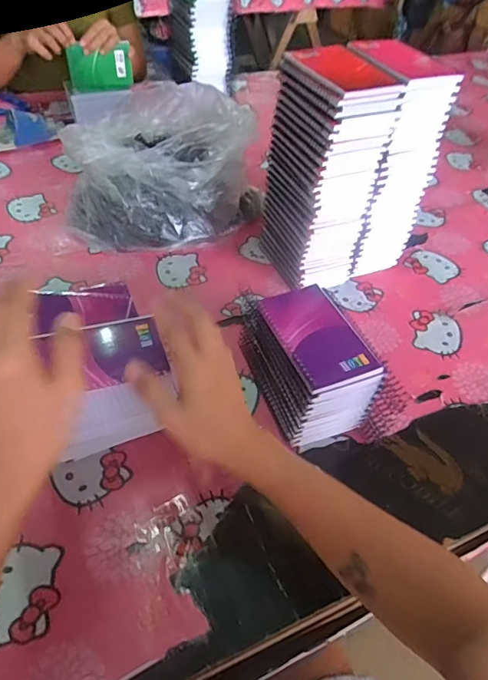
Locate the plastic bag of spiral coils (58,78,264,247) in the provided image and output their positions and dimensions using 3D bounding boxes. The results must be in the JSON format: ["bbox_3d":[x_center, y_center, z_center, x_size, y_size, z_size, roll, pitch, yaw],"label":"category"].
[{"bbox_3d":[-0.129,-0.280,0.735,0.282,0.177,0.234,-6,48,-8],"label":"plastic bag of spiral coils"}]

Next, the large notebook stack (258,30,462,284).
[{"bbox_3d":[0.142,-0.222,0.639,0.184,0.285,0.134,-16,50,-17],"label":"large notebook stack"}]

